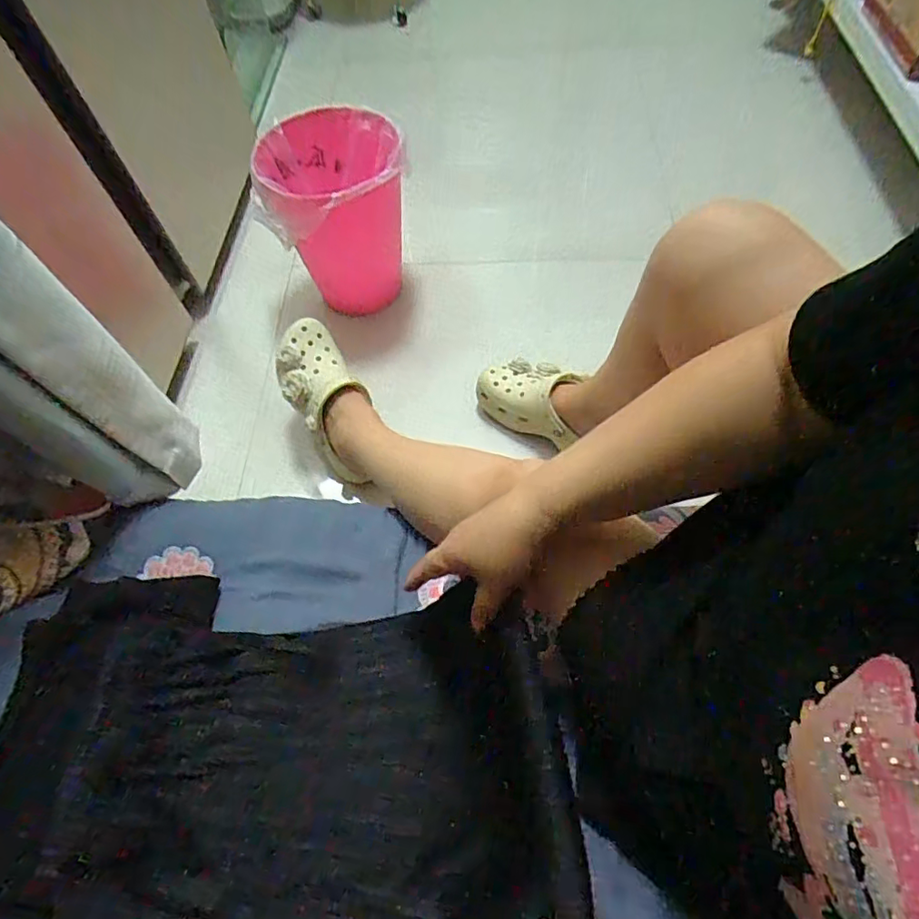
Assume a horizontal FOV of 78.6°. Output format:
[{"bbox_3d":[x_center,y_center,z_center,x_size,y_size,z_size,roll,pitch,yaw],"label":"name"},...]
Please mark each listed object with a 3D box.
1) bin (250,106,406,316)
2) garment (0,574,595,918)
[{"bbox_3d":[-0.212,-0.444,1.028,0.241,0.265,0.235,-4,61,1],"label":"bin"},{"bbox_3d":[-0.160,0.266,0.506,0.511,0.084,0.321,1,61,4],"label":"garment"}]

